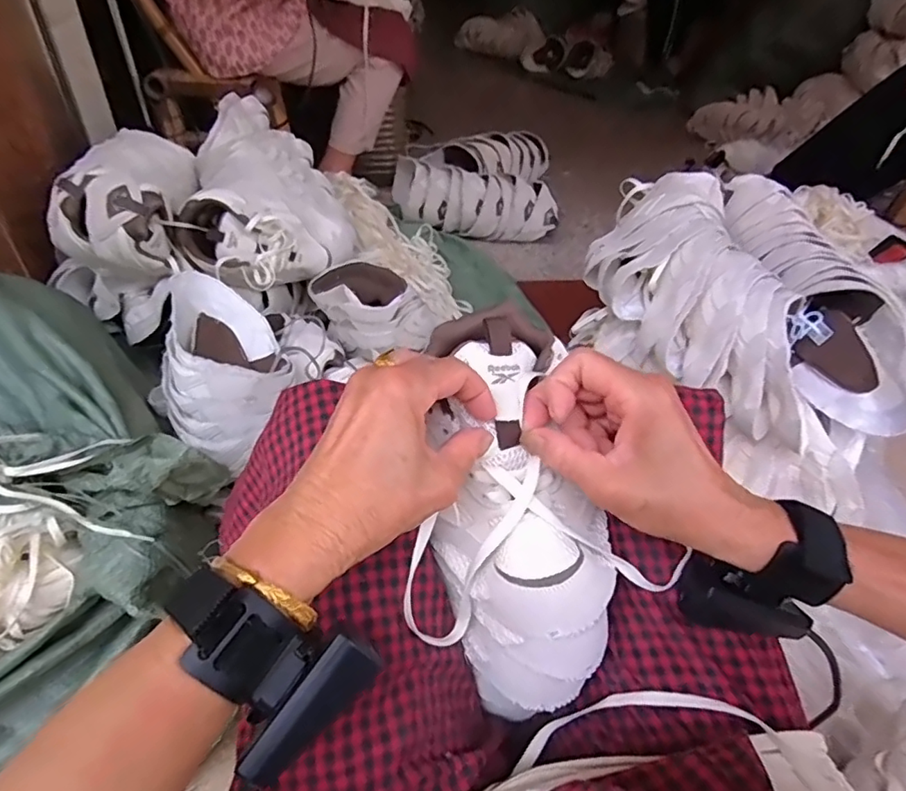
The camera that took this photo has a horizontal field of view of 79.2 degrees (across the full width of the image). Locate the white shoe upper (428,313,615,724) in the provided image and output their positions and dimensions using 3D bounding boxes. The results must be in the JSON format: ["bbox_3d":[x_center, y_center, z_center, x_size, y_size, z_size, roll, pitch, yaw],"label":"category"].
[{"bbox_3d":[0.048,0.072,0.347,0.106,0.067,0.253,-5,86,-12],"label":"white shoe upper"}]

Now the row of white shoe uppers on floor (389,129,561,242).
[{"bbox_3d":[0.069,-0.551,1.404,0.428,0.128,0.378,-1,43,-8],"label":"row of white shoe uppers on floor"}]

